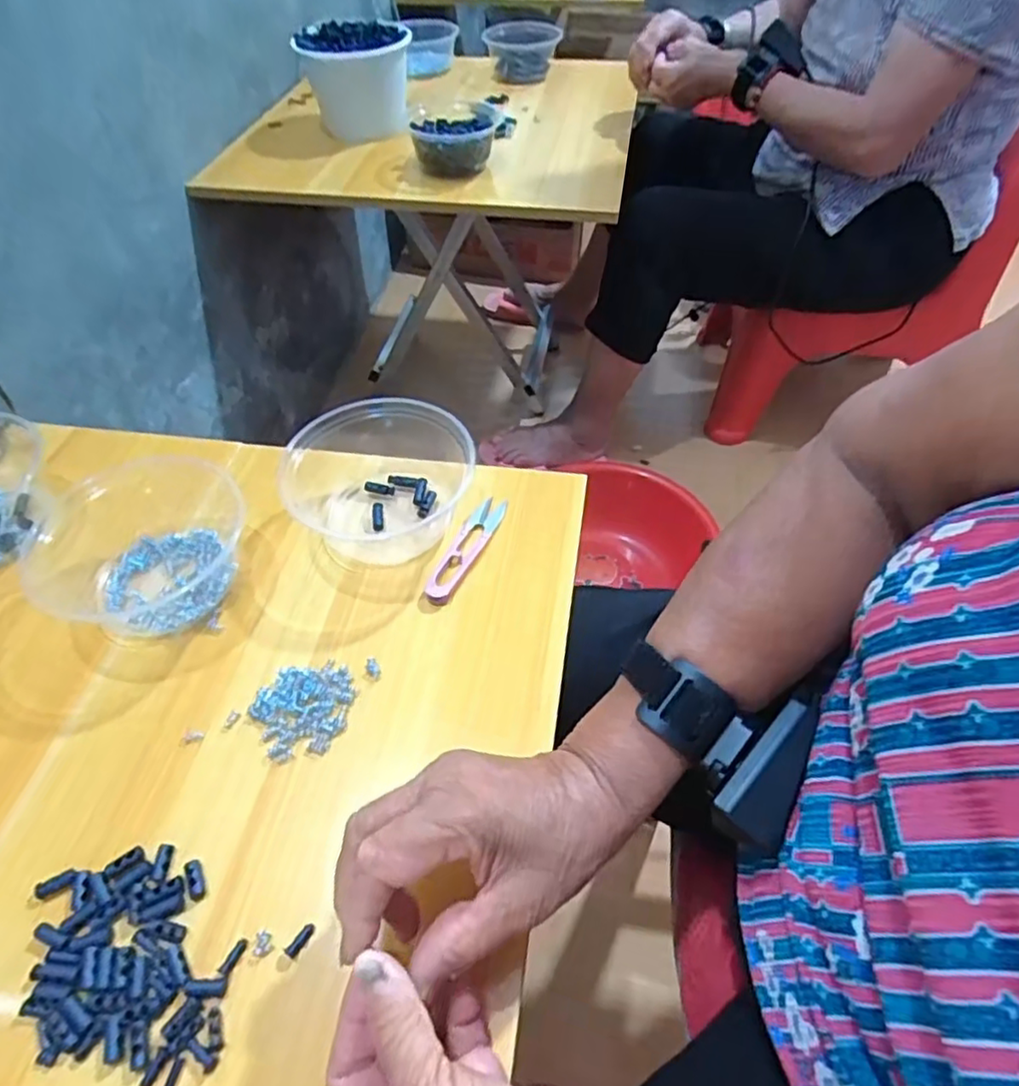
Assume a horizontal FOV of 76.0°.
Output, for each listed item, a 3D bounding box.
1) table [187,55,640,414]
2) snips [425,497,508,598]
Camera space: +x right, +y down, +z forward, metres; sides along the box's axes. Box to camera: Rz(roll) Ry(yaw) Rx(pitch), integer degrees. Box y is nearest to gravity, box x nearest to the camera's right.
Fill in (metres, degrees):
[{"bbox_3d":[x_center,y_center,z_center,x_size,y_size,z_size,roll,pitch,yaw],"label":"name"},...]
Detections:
[{"bbox_3d":[-0.098,-0.532,1.234,0.603,0.508,0.603,10,52,8],"label":"table"},{"bbox_3d":[-0.033,0.001,0.485,0.027,0.011,0.099,26,56,20],"label":"snips"}]

